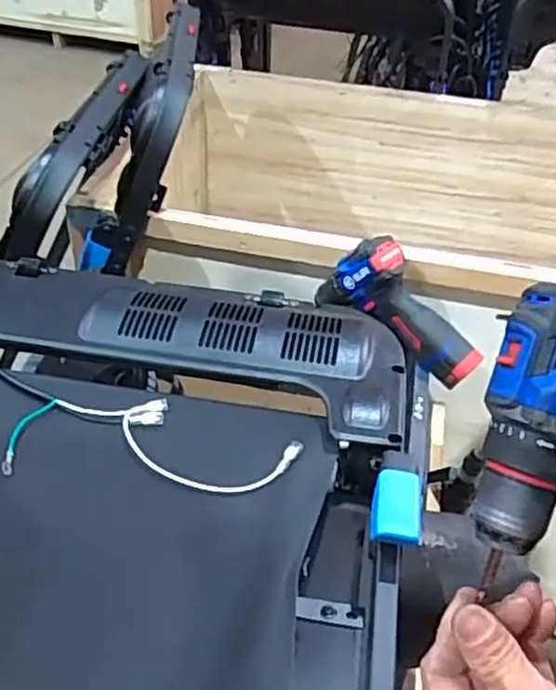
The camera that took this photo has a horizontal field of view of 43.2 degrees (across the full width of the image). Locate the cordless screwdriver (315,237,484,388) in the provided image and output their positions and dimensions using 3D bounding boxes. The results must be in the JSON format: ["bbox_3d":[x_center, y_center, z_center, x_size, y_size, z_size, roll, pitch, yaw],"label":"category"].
[{"bbox_3d":[0.146,-0.032,0.852,0.209,0.136,0.058,44,51,12],"label":"cordless screwdriver"}]

